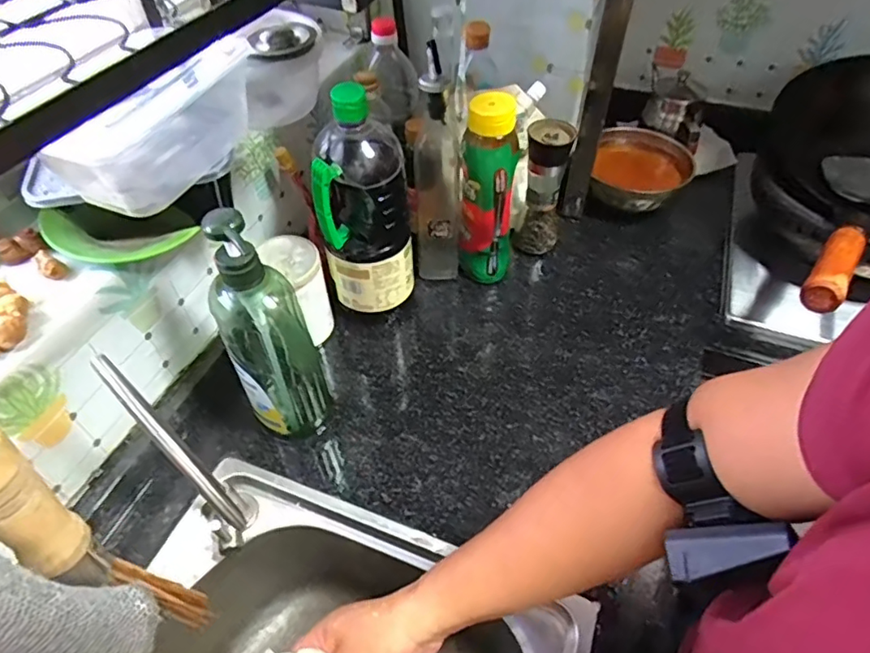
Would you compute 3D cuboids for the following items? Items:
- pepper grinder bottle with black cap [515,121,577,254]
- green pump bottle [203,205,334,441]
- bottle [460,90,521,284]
[{"bbox_3d":[0.149,-0.182,0.758,0.057,0.180,0.061,14,52,12],"label":"pepper grinder bottle with black cap"},{"bbox_3d":[-0.157,0.014,0.528,0.079,0.280,0.065,-22,53,-17],"label":"green pump bottle"},{"bbox_3d":[0.068,-0.161,0.697,0.068,0.246,0.063,4,50,5],"label":"bottle"}]

